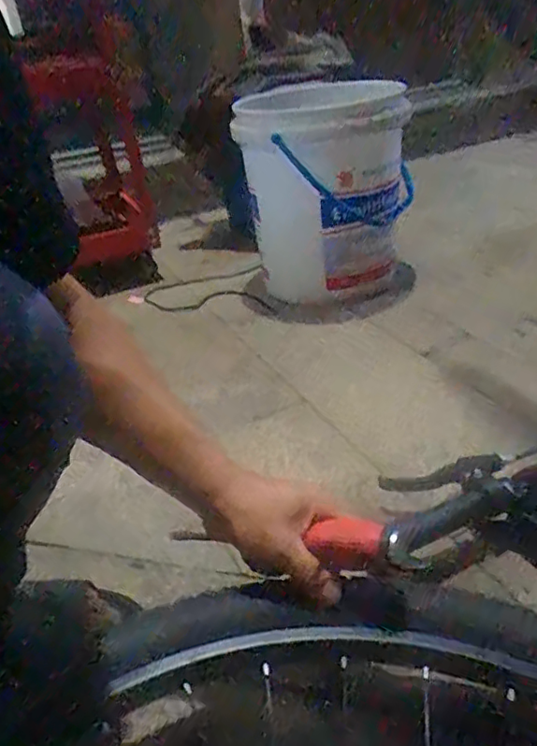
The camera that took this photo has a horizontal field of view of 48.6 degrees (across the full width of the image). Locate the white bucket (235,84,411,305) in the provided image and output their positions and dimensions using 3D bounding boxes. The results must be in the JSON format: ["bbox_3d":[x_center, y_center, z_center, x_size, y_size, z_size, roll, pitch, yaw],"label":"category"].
[{"bbox_3d":[0.107,-0.320,1.106,0.300,0.355,0.347,-3,33,4],"label":"white bucket"}]

